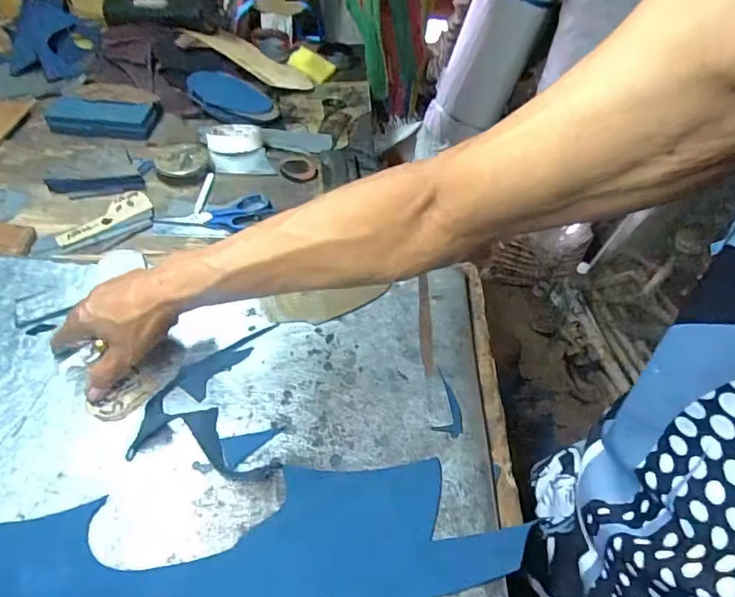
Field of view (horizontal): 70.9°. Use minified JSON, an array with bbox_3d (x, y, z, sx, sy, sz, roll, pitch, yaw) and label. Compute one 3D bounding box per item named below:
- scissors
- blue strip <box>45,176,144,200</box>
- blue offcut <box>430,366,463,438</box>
[{"bbox_3d":[-0.200,-0.103,0.679,0.151,0.013,0.059,-16,51,-19],"label":"scissors"},{"bbox_3d":[-0.371,-0.152,0.705,0.120,0.027,0.009,-4,16,-9],"label":"blue strip"},{"bbox_3d":[0.076,0.096,0.482,0.028,0.005,0.067,10,48,5],"label":"blue offcut"}]

